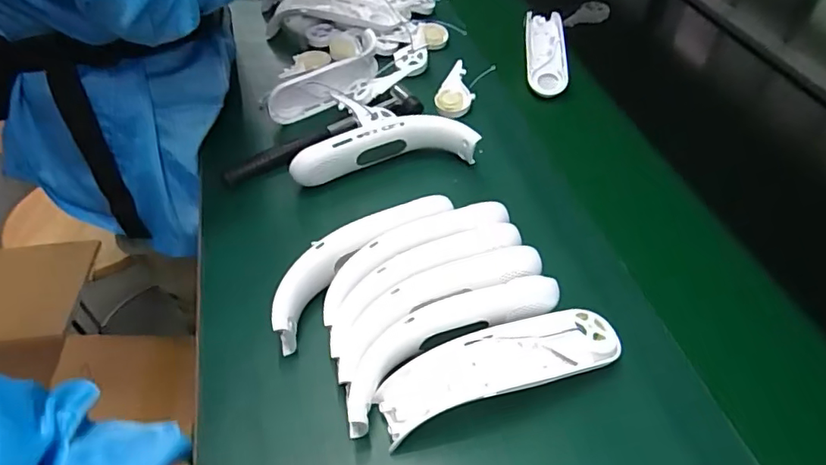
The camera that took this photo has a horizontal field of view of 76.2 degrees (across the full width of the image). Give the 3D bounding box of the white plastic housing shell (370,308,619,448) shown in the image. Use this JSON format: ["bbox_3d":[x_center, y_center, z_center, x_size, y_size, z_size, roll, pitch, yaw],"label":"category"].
[{"bbox_3d":[0.068,0.108,0.408,0.195,0.052,0.053,-15,53,-13],"label":"white plastic housing shell"}]

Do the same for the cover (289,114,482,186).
[{"bbox_3d":[-0.033,-0.092,0.572,0.195,0.053,0.042,-9,51,-8],"label":"cover"}]

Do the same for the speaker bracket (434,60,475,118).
[{"bbox_3d":[0.052,-0.179,0.668,0.046,0.023,0.093,3,51,1],"label":"speaker bracket"}]

